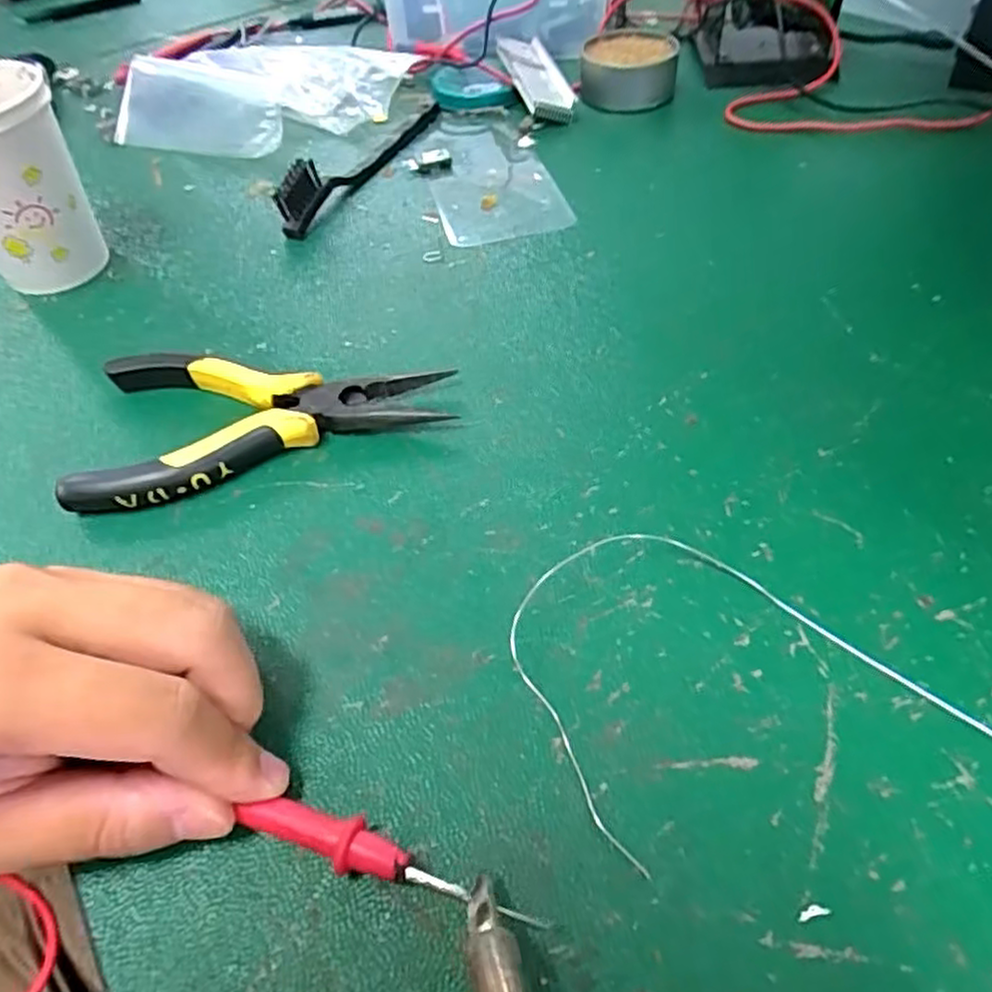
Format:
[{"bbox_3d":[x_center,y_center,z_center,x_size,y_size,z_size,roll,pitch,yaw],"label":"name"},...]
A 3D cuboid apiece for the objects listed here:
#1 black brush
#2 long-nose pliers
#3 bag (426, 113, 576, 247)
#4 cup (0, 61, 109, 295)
[{"bbox_3d":[-0.077,-0.208,0.427,0.013,0.033,0.157,21,55,21],"label":"black brush"},{"bbox_3d":[-0.098,-0.037,0.300,0.146,0.017,0.077,-11,50,-5],"label":"long-nose pliers"},{"bbox_3d":[-0.007,-0.201,0.439,0.069,0.004,0.159,-13,51,-6],"label":"bag"},{"bbox_3d":[-0.244,-0.155,0.359,0.071,0.091,0.076,-36,57,-23],"label":"cup"}]

